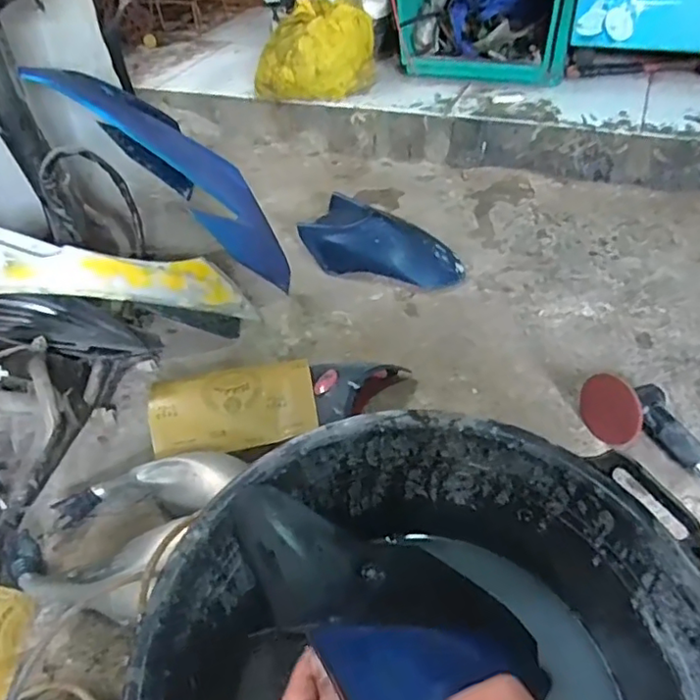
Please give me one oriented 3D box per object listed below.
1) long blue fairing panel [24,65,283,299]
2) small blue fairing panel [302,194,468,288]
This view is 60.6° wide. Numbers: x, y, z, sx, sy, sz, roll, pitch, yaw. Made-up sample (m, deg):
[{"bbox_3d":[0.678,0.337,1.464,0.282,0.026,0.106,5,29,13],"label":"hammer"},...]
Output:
[{"bbox_3d":[-0.255,-0.276,0.949,0.065,0.489,0.118,-26,35,36],"label":"long blue fairing panel"},{"bbox_3d":[0.055,-0.193,1.122,0.308,0.076,0.135,23,52,26],"label":"small blue fairing panel"}]

